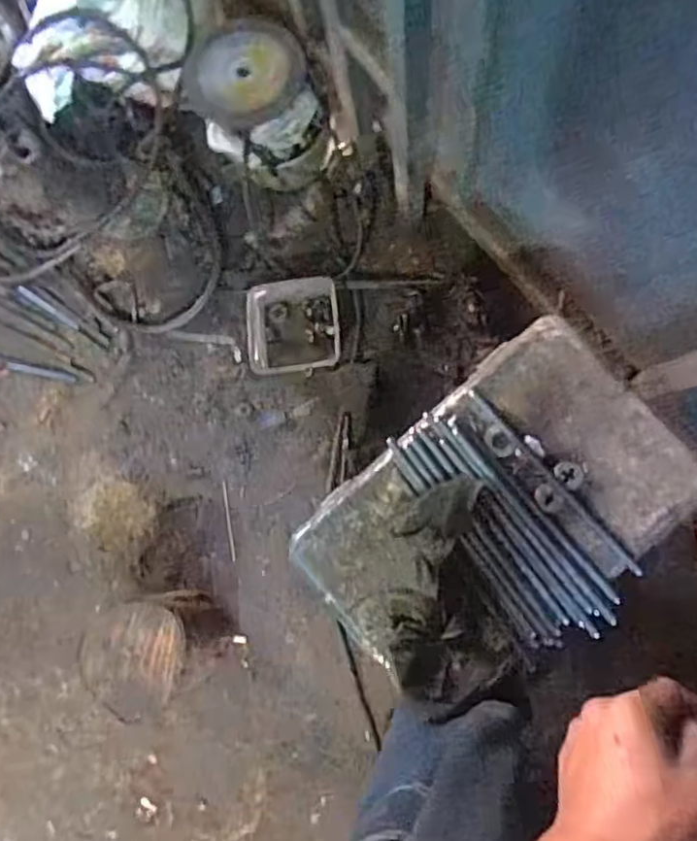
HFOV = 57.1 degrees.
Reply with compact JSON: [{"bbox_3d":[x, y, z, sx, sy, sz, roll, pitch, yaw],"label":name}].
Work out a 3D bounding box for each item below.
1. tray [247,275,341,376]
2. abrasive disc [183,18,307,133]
[{"bbox_3d":[-0.109,-0.185,1.258,0.181,0.048,0.179,-6,88,4],"label":"tray"},{"bbox_3d":[-0.188,-0.619,1.139,0.204,0.030,0.191,0,88,6],"label":"abrasive disc"}]

